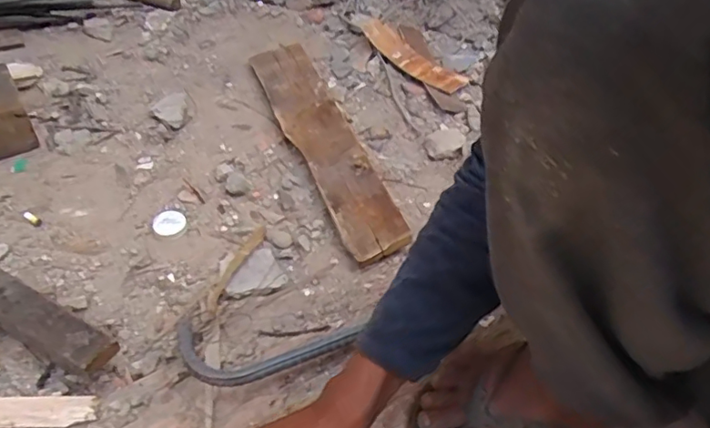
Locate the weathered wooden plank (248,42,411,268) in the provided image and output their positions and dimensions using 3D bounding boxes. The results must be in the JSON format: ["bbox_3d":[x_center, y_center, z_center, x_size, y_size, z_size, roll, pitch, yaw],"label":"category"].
[{"bbox_3d":[-0.052,-0.116,0.806,0.084,0.019,0.456,-23,52,-7],"label":"weathered wooden plank"}]

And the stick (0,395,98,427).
[{"bbox_3d":[-0.325,0.184,0.536,0.153,0.012,0.030,2,48,-5],"label":"stick"}]

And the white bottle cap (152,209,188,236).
[{"bbox_3d":[-0.234,0.010,0.712,0.034,0.007,0.040,26,51,17],"label":"white bottle cap"}]

